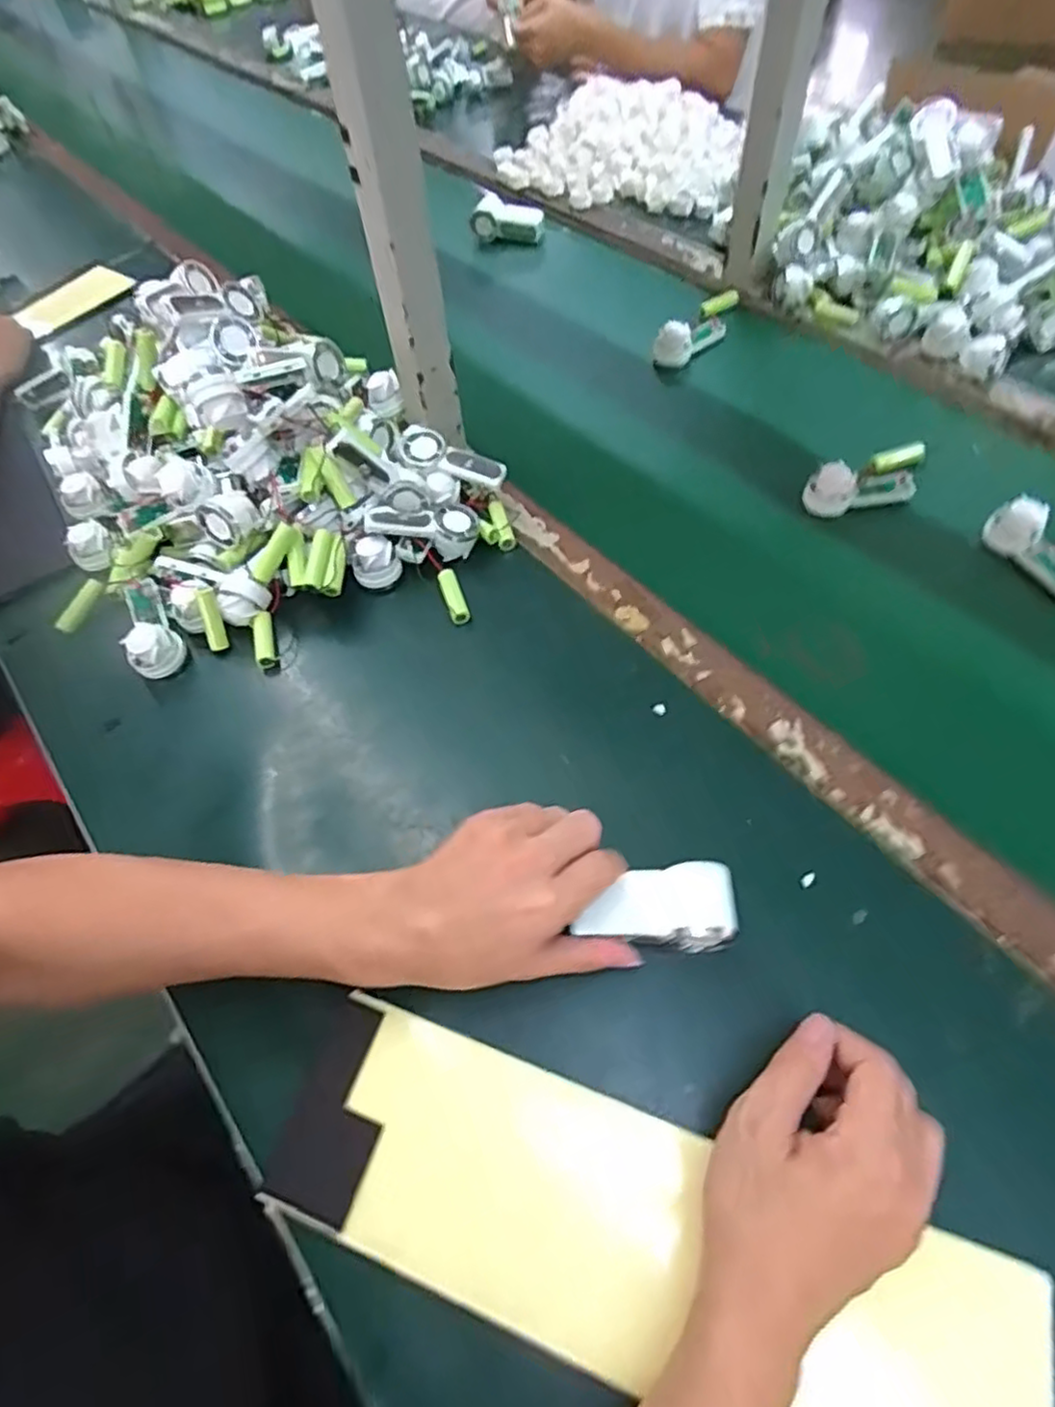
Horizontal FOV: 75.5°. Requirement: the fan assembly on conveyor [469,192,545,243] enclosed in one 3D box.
[{"bbox_3d":[-0.026,-0.645,0.913,0.091,0.051,0.045,10,60,10],"label":"fan assembly on conveyor"}]

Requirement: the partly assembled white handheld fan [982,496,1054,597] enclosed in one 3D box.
[{"bbox_3d":[0.411,-0.121,0.547,0.036,0.028,0.092,-26,73,-12],"label":"partly assembled white handheld fan"}]

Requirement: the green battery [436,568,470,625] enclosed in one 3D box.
[{"bbox_3d":[-0.061,-0.089,0.563,0.016,0.014,0.054,-17,59,-6],"label":"green battery"}]

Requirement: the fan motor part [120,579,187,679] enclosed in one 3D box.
[{"bbox_3d":[-0.316,-0.065,0.563,0.041,0.035,0.109,-31,61,-14],"label":"fan motor part"}]

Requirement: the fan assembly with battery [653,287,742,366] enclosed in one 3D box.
[{"bbox_3d":[0.191,-0.420,0.753,0.040,0.047,0.146,32,66,21],"label":"fan assembly with battery"}]

